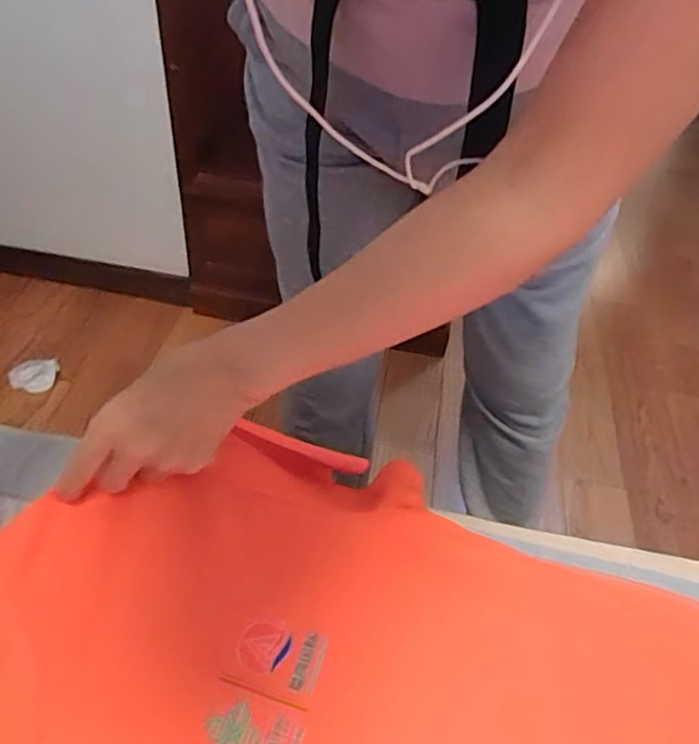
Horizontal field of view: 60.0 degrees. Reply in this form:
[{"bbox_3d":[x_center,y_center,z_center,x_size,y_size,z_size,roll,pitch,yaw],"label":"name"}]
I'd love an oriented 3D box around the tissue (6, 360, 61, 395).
[{"bbox_3d":[-0.671,0.007,1.280,0.085,0.025,0.082,2,46,-4],"label":"tissue"}]

